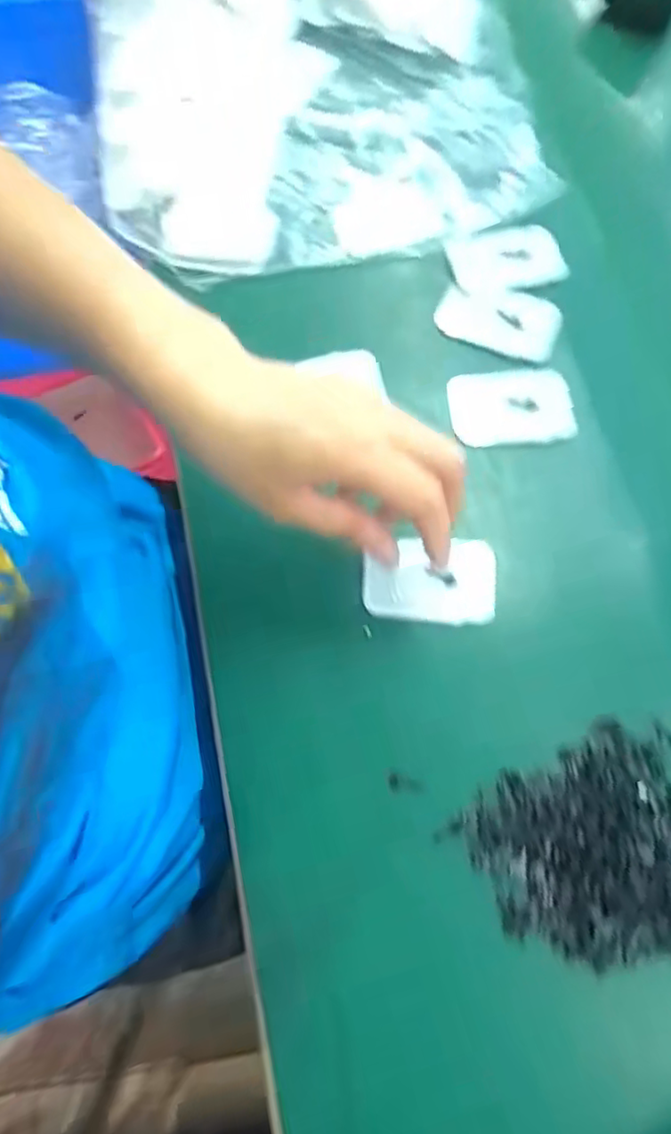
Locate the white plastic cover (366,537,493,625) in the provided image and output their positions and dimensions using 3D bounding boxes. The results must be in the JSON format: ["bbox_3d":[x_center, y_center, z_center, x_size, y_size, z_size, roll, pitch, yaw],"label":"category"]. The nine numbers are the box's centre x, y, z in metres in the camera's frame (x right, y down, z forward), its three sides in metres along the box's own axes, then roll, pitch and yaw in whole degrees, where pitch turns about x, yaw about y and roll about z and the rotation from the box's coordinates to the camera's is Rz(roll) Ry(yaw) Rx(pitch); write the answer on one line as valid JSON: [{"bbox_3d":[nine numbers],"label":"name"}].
[{"bbox_3d":[0.051,0.007,0.332,0.071,0.009,0.046,0,72,0],"label":"white plastic cover"}]

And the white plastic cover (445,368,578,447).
[{"bbox_3d":[0.105,-0.095,0.369,0.072,0.006,0.049,-6,73,-2],"label":"white plastic cover"}]

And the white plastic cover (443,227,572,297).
[{"bbox_3d":[0.110,-0.200,0.397,0.068,0.007,0.044,-6,73,-2],"label":"white plastic cover"}]

